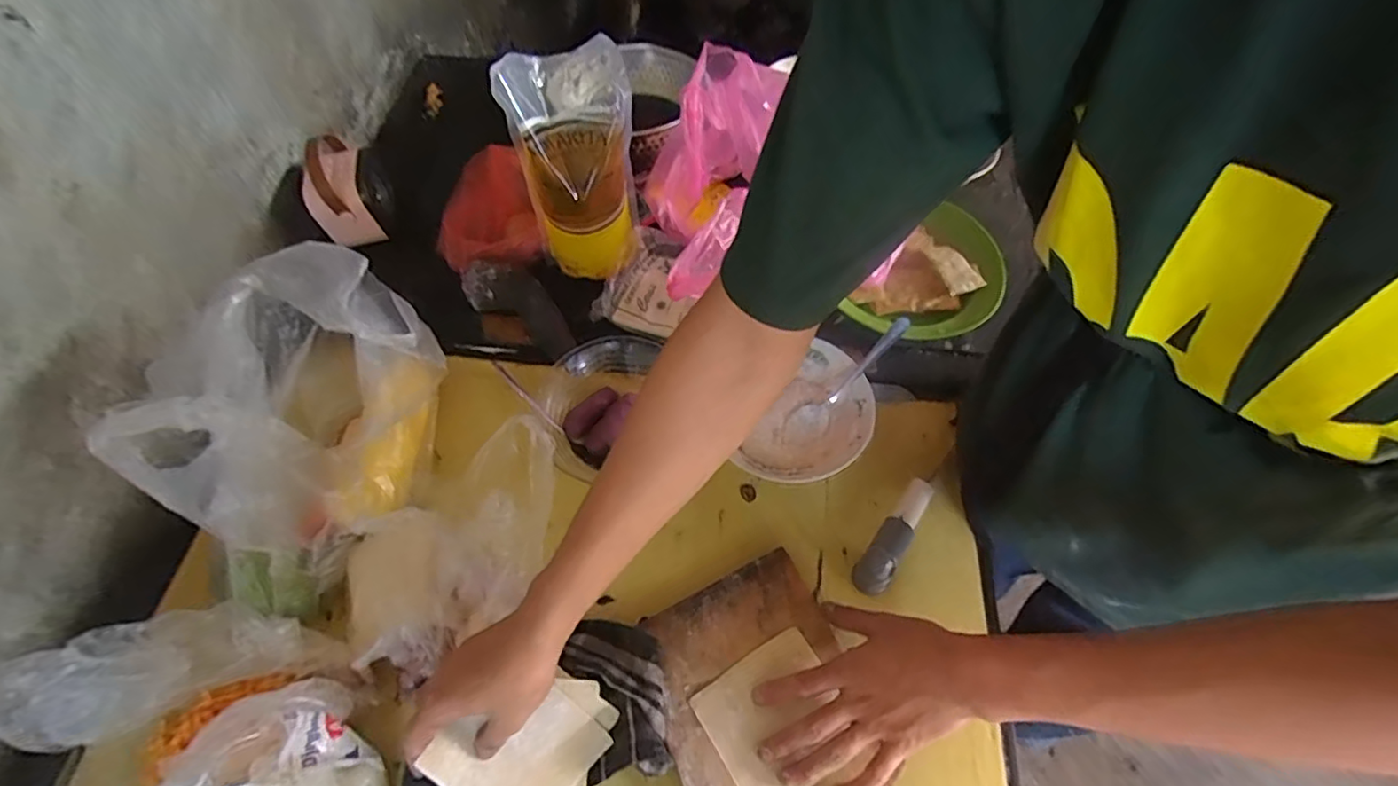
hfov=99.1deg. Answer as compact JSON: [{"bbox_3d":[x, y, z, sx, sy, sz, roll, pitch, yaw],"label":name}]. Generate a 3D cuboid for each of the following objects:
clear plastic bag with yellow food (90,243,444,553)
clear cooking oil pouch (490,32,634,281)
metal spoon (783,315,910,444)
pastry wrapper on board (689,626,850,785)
[{"bbox_3d":[-0.322,0.027,0.515,0.178,0.216,0.198,4,59,3],"label":"clear plastic bag with yellow food"},{"bbox_3d":[-0.121,-0.235,0.608,0.112,0.211,0.116,-12,59,-6],"label":"clear cooking oil pouch"},{"bbox_3d":[0.148,-0.012,0.587,0.166,0.013,0.029,-43,66,-2],"label":"metal spoon"},{"bbox_3d":[0.063,0.262,0.484,0.108,0.007,0.099,-29,62,-16],"label":"pastry wrapper on board"}]

